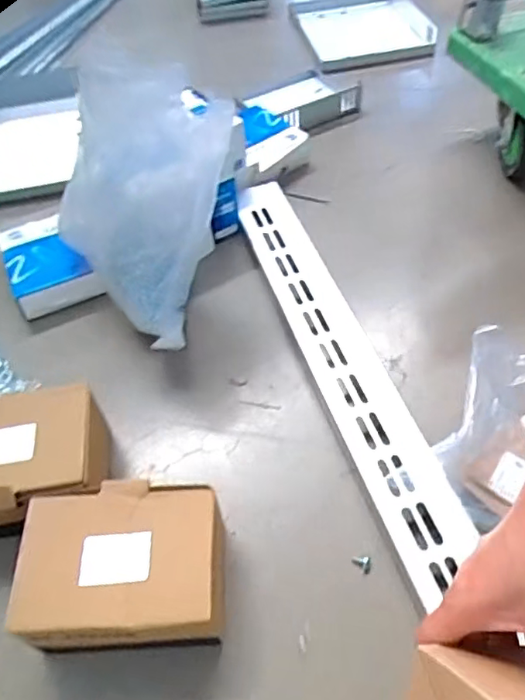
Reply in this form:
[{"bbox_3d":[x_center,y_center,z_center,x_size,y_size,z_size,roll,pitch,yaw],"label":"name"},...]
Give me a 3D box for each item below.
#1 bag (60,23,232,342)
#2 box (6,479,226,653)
[{"bbox_3d":[-0.136,-0.202,0.686,0.193,0.162,0.384,-2,52,2],"label":"bag"},{"bbox_3d":[-0.110,0.183,0.469,0.161,0.083,0.116,-4,52,2],"label":"box"}]

